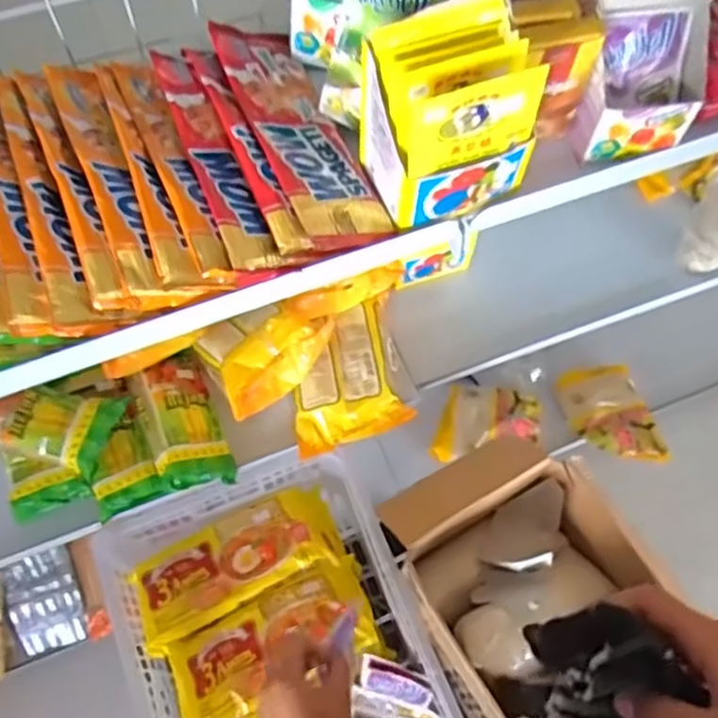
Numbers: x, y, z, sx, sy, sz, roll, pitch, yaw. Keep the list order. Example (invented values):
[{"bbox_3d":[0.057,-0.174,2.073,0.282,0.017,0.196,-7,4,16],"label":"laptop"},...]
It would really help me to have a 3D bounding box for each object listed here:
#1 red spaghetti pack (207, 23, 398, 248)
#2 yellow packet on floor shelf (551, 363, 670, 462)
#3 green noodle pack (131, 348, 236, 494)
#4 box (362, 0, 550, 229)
[{"bbox_3d":[-0.053,-0.192,0.571,0.078,0.020,0.247,-13,63,-30],"label":"red spaghetti pack"},{"bbox_3d":[0.467,0.105,1.243,0.140,0.051,0.188,-13,65,-8],"label":"yellow packet on floor shelf"},{"bbox_3d":[-0.211,0.072,0.792,0.083,0.048,0.165,-20,67,-11],"label":"green noodle pack"},{"bbox_3d":[0.067,-0.180,0.502,0.109,0.126,0.084,-23,67,-12],"label":"box"}]

